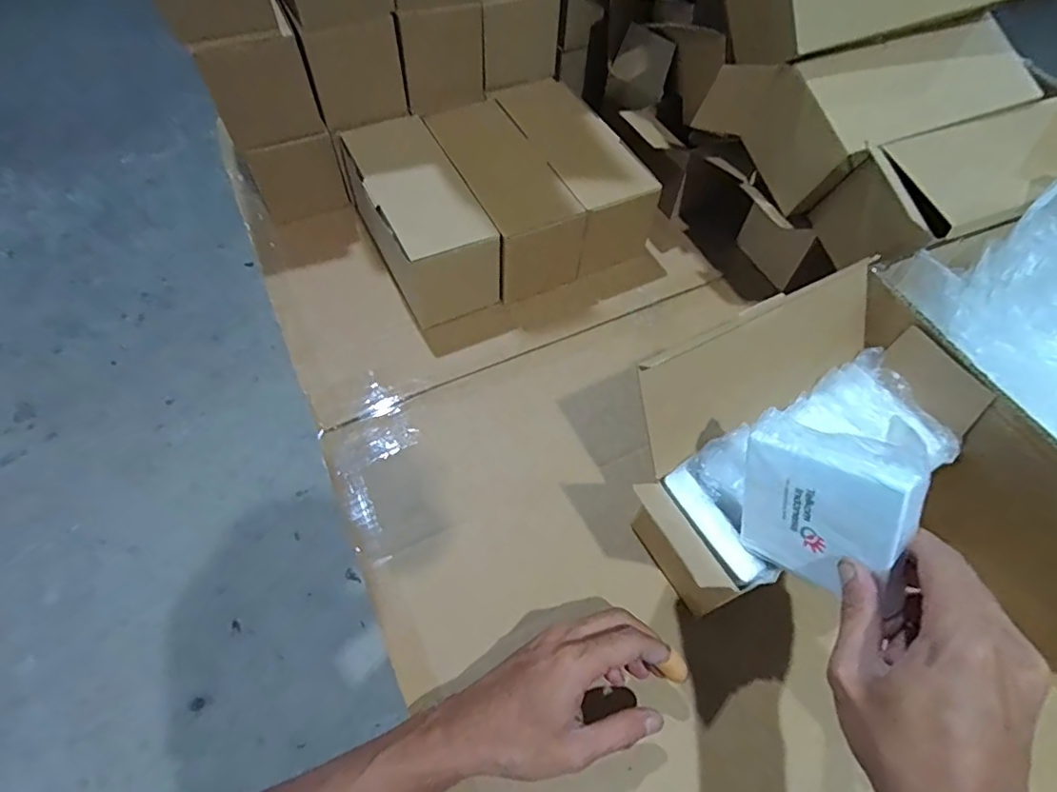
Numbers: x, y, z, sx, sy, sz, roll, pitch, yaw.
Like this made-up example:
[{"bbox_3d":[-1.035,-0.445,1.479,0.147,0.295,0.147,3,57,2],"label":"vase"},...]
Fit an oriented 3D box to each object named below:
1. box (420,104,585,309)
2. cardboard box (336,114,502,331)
[{"bbox_3d":[-0.029,-0.213,0.606,0.100,0.112,0.202,-21,57,-16],"label":"box"},{"bbox_3d":[-0.122,-0.199,0.593,0.097,0.108,0.222,-22,57,-17],"label":"cardboard box"}]

